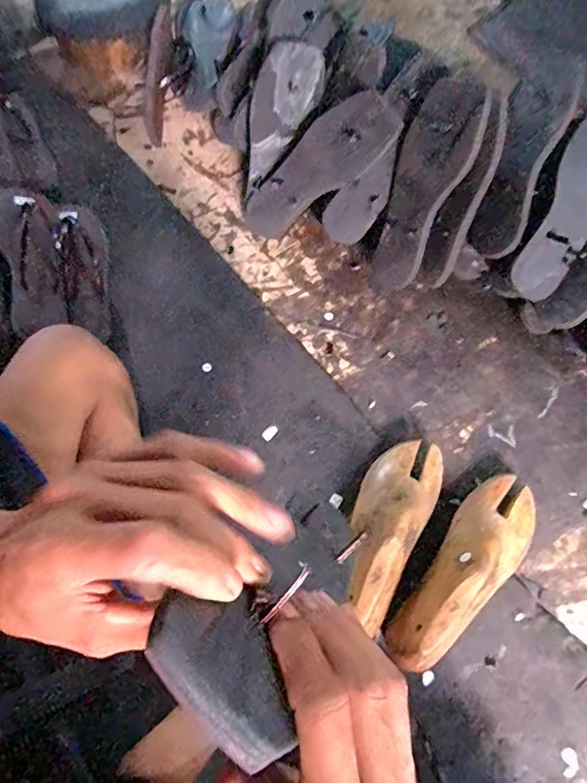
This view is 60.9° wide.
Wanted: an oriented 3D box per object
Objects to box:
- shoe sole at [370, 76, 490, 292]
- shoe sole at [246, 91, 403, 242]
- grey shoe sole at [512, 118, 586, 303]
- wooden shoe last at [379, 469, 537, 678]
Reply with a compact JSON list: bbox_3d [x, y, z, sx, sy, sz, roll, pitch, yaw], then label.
[{"bbox_3d":[0.157,-0.242,0.615,0.077,0.248,0.028,24,31,8],"label":"shoe sole"},{"bbox_3d":[0.026,-0.293,0.667,0.081,0.245,0.013,53,34,-12],"label":"shoe sole"},{"bbox_3d":[0.336,-0.221,0.591,0.075,0.019,0.231,27,101,9],"label":"grey shoe sole"},{"bbox_3d":[0.186,0.184,0.510,0.079,0.084,0.231,37,72,12],"label":"wooden shoe last"}]

